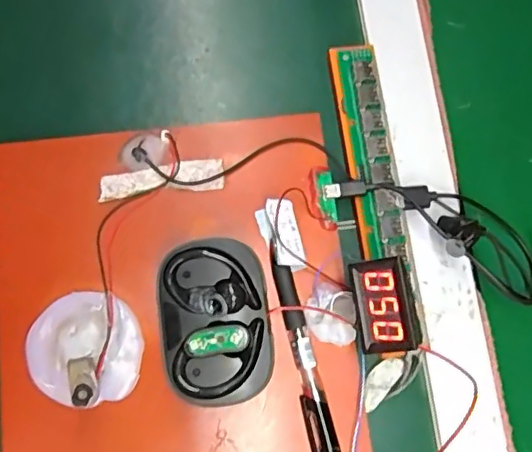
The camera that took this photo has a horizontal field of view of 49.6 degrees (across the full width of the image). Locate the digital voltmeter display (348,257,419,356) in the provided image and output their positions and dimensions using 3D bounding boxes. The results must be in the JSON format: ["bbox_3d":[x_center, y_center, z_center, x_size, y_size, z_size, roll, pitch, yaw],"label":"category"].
[{"bbox_3d":[0.063,0.041,0.301,0.030,0.017,0.047,-17,81,29],"label":"digital voltmeter display"}]

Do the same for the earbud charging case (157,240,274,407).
[{"bbox_3d":[-0.028,0.053,0.318,0.058,0.033,0.087,-8,79,-7],"label":"earbud charging case"}]

